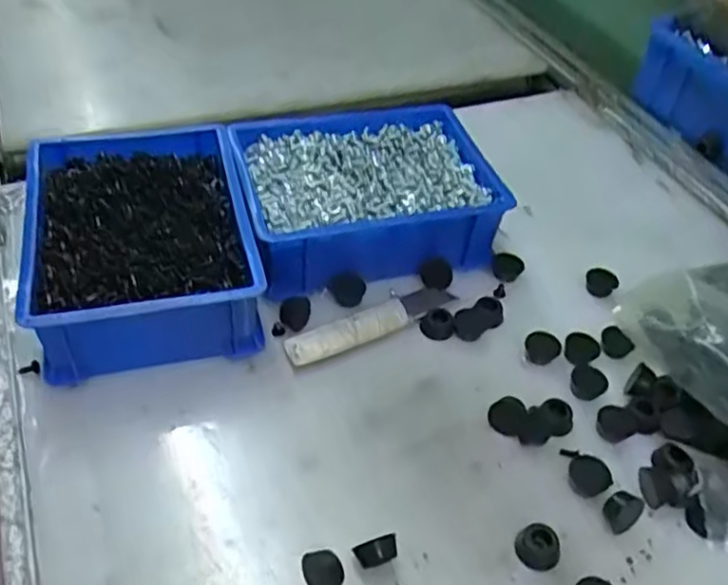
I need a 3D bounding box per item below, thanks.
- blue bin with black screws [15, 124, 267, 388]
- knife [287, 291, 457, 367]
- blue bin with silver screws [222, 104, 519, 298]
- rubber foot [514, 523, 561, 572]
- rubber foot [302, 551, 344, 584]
[{"bbox_3d":[-0.158,-0.039,0.498,0.145,0.065,0.200,-8,47,-12],"label":"blue bin with black screws"},{"bbox_3d":[0.006,0.021,0.497,0.135,0.009,0.025,-22,51,-24],"label":"knife"},{"bbox_3d":[-0.002,-0.079,0.555,0.192,0.063,0.157,-12,48,-15],"label":"blue bin with silver screws"},{"bbox_3d":[0.097,0.142,0.386,0.020,0.013,0.022,2,45,-2],"label":"rubber foot"},{"bbox_3d":[-0.021,0.148,0.362,0.018,0.018,0.021,-14,48,-17],"label":"rubber foot"}]

